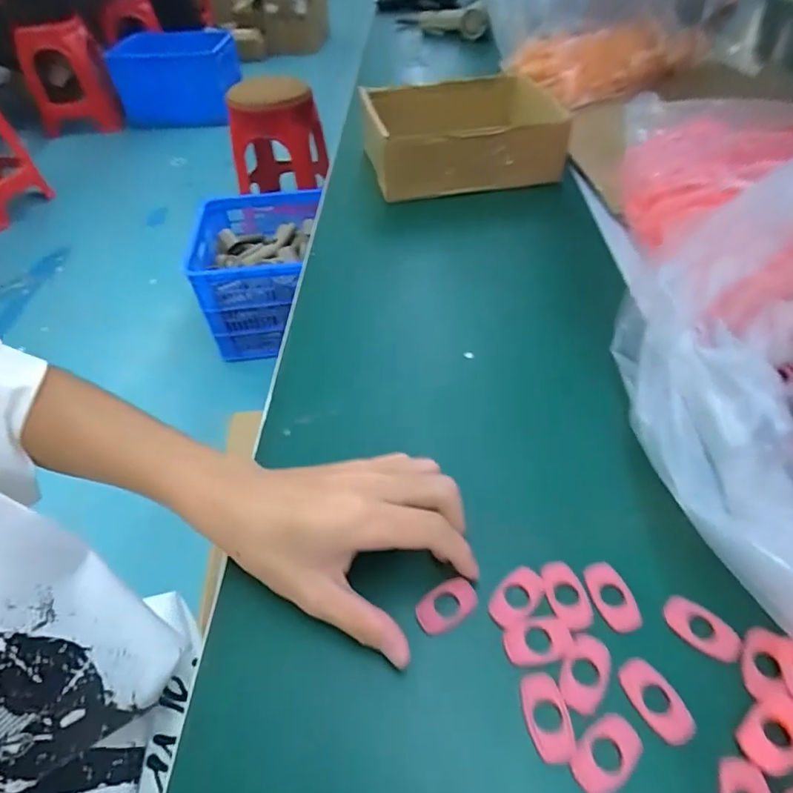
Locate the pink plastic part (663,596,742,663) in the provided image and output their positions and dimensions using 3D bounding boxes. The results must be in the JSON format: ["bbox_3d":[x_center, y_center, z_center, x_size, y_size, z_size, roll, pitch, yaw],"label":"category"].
[{"bbox_3d":[0.150,0.114,0.241,0.034,0.006,0.019,34,58,27],"label":"pink plastic part"}]

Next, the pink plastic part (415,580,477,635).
[{"bbox_3d":[0.026,0.108,0.251,0.032,0.005,0.019,-27,63,-20],"label":"pink plastic part"}]

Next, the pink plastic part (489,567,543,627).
[{"bbox_3d":[0.061,0.103,0.252,0.033,0.005,0.019,-36,57,-26],"label":"pink plastic part"}]

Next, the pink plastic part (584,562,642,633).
[{"bbox_3d":[0.111,0.101,0.250,0.019,0.004,0.034,-14,50,-10],"label":"pink plastic part"}]

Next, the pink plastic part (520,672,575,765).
[{"bbox_3d":[0.067,0.141,0.216,0.018,0.006,0.033,-8,49,-4],"label":"pink plastic part"}]

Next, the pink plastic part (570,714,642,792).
[{"bbox_3d":[0.089,0.151,0.207,0.032,0.004,0.020,-30,54,-22],"label":"pink plastic part"}]

